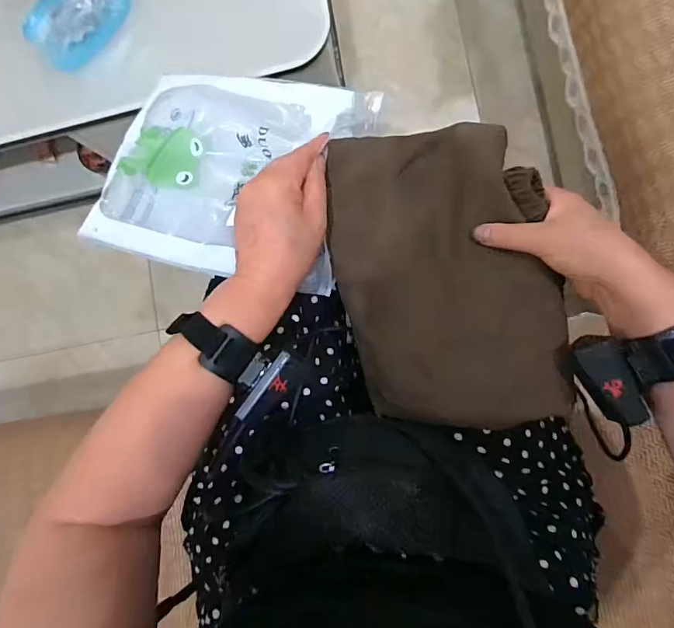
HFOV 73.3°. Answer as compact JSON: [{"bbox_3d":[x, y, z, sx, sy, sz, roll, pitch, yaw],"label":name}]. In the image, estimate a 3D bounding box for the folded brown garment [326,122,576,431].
[{"bbox_3d":[0.091,-0.035,0.399,0.174,0.052,0.265,-9,86,8],"label":"folded brown garment"}]

